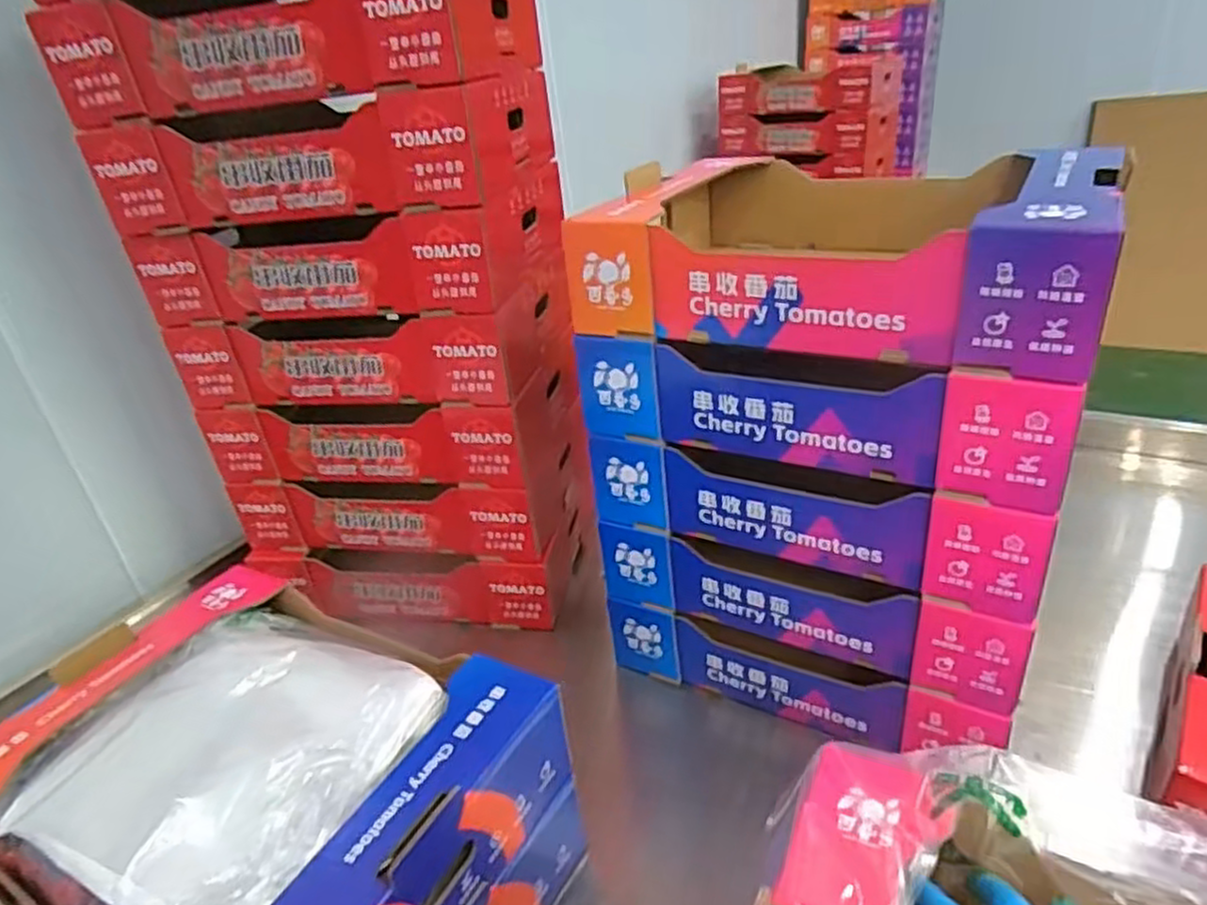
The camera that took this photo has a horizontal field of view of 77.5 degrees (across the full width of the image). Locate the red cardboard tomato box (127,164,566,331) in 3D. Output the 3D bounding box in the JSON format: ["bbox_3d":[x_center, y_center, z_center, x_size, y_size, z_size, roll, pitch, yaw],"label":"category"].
[{"bbox_3d":[-0.271,-0.236,0.854,0.399,0.097,0.241,0,30,13],"label":"red cardboard tomato box"}]

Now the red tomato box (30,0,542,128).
[{"bbox_3d":[-0.286,-0.416,0.768,0.385,0.098,0.292,0,30,13],"label":"red tomato box"}]

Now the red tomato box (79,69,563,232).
[{"bbox_3d":[-0.277,-0.321,0.808,0.385,0.104,0.266,0,30,13],"label":"red tomato box"}]

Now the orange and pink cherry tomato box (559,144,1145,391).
[{"bbox_3d":[0.214,-0.190,0.659,0.395,0.098,0.305,11,34,30],"label":"orange and pink cherry tomato box"}]

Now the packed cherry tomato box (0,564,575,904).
[{"bbox_3d":[-0.271,0.249,0.589,0.399,0.144,0.290,10,34,29],"label":"packed cherry tomato box"}]

